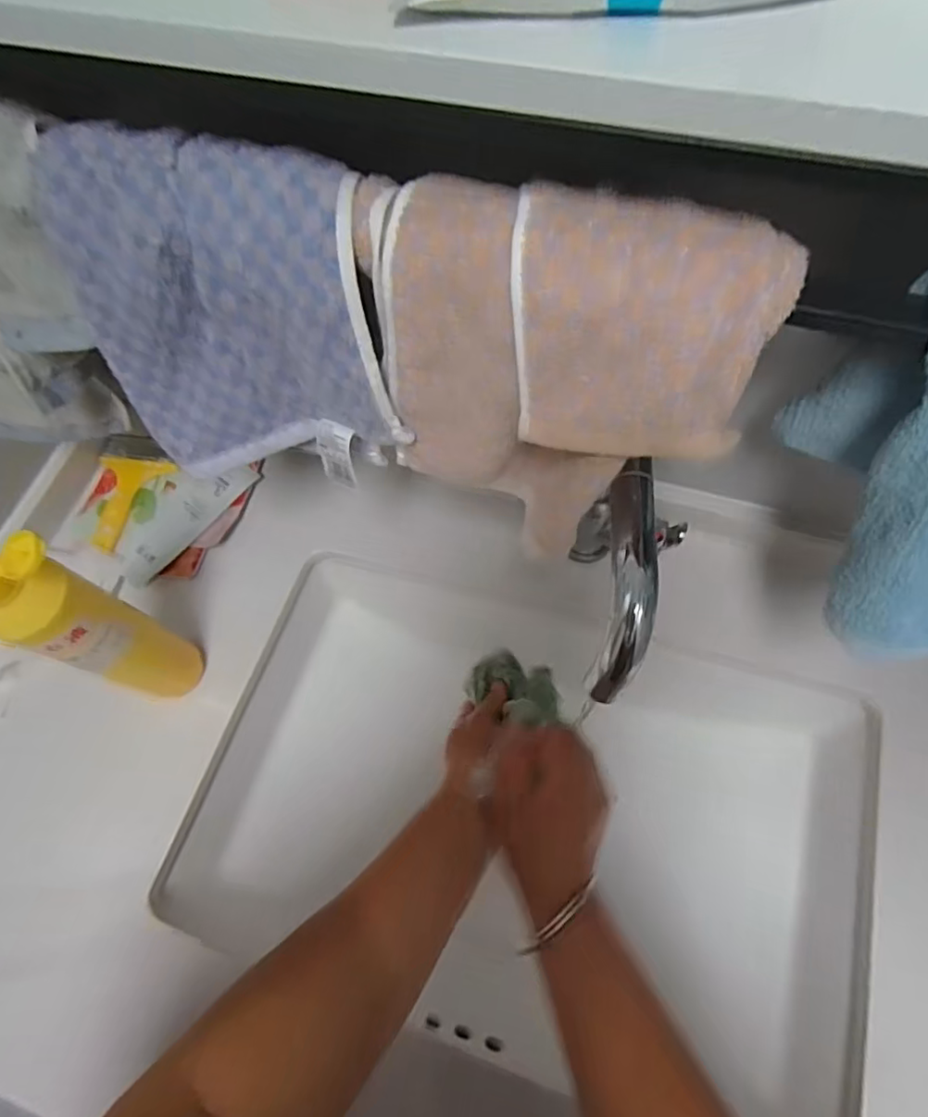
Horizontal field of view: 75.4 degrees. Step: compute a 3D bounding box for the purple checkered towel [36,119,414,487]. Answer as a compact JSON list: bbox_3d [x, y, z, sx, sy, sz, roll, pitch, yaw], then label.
[{"bbox_3d":[-0.124,-0.123,0.332,0.174,0.182,0.044,9,50,13],"label":"purple checkered towel"}]

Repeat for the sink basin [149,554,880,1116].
[{"bbox_3d":[0.049,0.228,0.541,0.528,0.123,0.349,15,68,10],"label":"sink basin"}]

